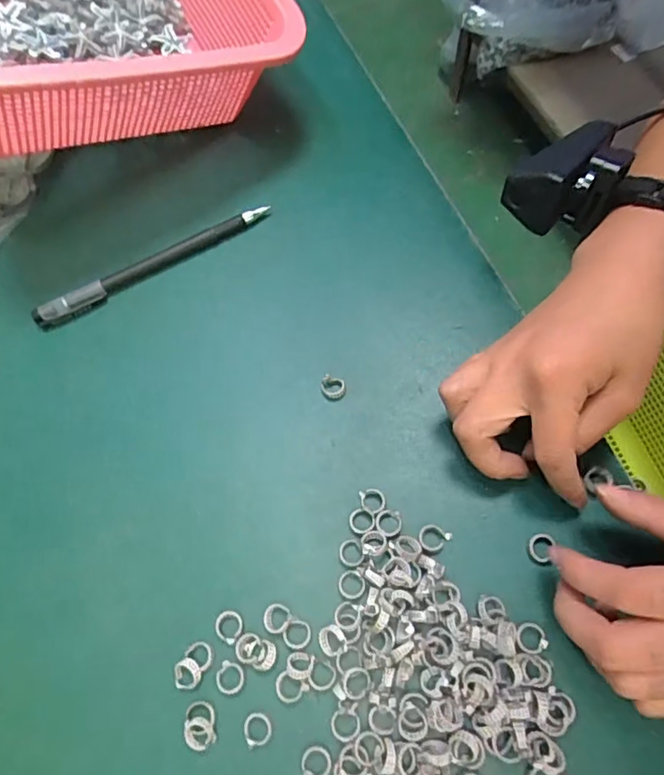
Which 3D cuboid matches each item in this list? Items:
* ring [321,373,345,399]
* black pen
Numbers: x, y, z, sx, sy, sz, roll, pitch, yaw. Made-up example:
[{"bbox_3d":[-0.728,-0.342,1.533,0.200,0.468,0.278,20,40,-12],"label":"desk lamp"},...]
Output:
[{"bbox_3d":[0.000,0.000,0.296,0.013,0.004,0.013,17,68,9],"label":"ring"},{"bbox_3d":[-0.109,-0.077,0.334,0.151,0.009,0.013,-30,69,-11],"label":"black pen"}]

